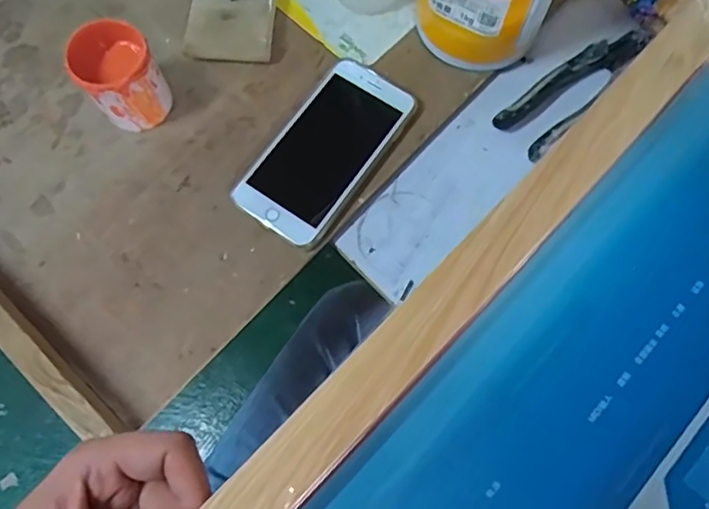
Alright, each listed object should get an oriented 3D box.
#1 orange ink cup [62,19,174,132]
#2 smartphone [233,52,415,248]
[{"bbox_3d":[-0.180,-0.136,0.445,0.056,0.071,0.056,0,72,1],"label":"orange ink cup"},{"bbox_3d":[-0.022,-0.084,0.454,0.079,0.007,0.157,33,76,11],"label":"smartphone"}]

